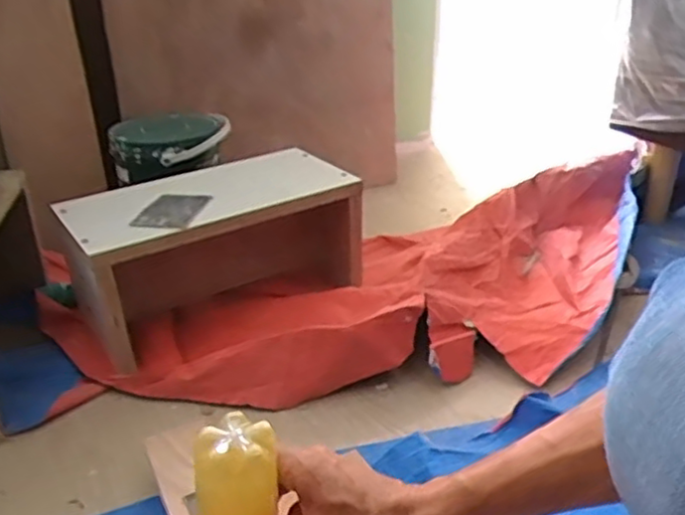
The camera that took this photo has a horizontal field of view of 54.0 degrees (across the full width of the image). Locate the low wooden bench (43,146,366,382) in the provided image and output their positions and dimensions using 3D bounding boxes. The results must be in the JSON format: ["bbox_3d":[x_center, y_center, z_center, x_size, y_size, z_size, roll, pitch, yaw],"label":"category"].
[{"bbox_3d":[-0.165,-0.015,0.930,0.386,0.171,0.182,-20,32,-32],"label":"low wooden bench"}]

